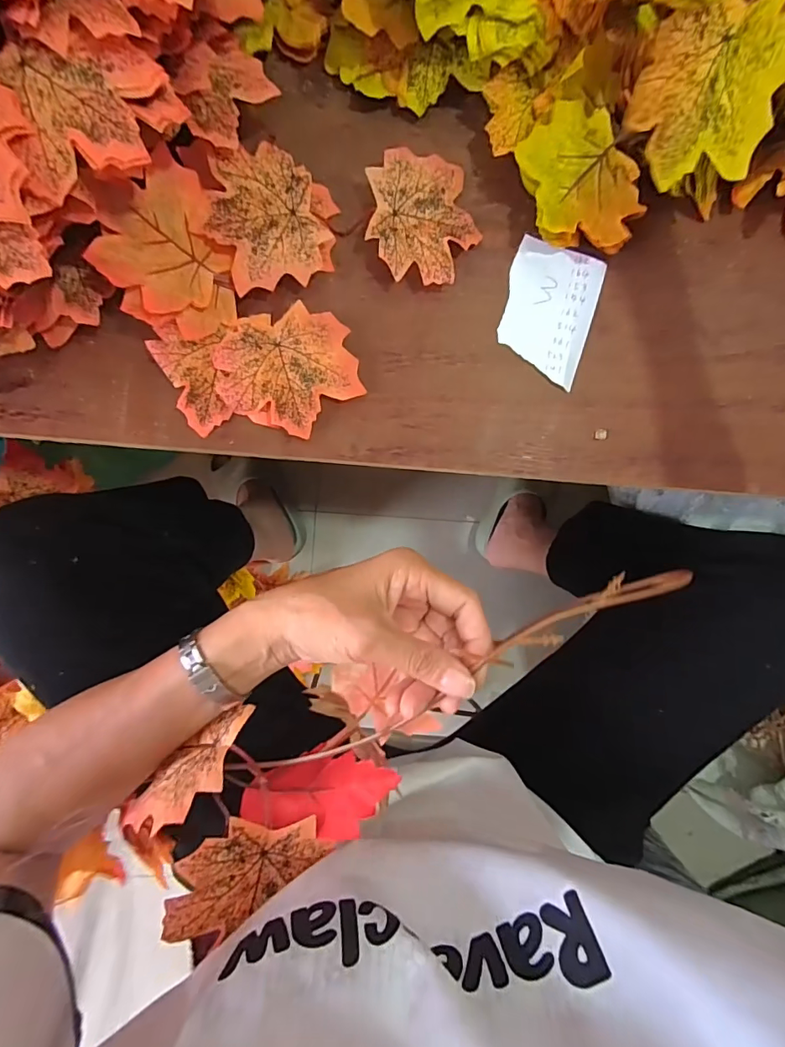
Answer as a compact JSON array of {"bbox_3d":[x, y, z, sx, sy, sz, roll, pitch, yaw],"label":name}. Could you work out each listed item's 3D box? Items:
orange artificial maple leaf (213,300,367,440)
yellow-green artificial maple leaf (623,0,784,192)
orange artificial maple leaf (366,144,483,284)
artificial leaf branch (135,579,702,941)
[{"bbox_3d":[-0.070,-0.102,0.320,0.090,0.010,0.081,-22,92,-5],"label":"orange artificial maple leaf"},{"bbox_3d":[0.171,-0.233,0.260,0.012,0.092,0.074,-18,133,-17],"label":"yellow-green artificial maple leaf"},{"bbox_3d":[0.022,-0.211,0.328,0.075,0.022,0.089,-1,90,-5],"label":"orange artificial maple leaf"},{"bbox_3d":[0.005,0.109,0.271,0.325,0.083,0.090,-33,99,4],"label":"artificial leaf branch"}]

